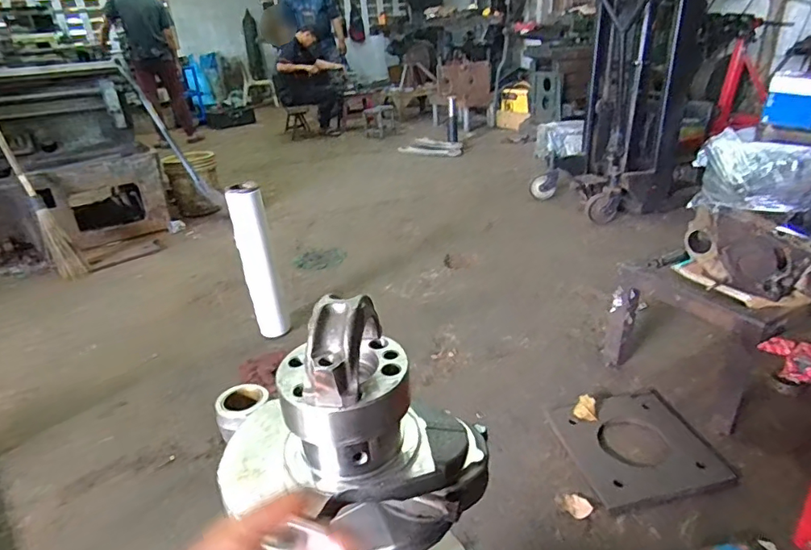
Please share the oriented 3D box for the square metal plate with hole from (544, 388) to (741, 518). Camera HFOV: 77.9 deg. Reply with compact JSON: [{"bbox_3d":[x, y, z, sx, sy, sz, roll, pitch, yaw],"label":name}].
[{"bbox_3d":[0.550,0.387,1.182,0.333,0.021,0.324,-7,27,-7],"label":"square metal plate with hole"}]

